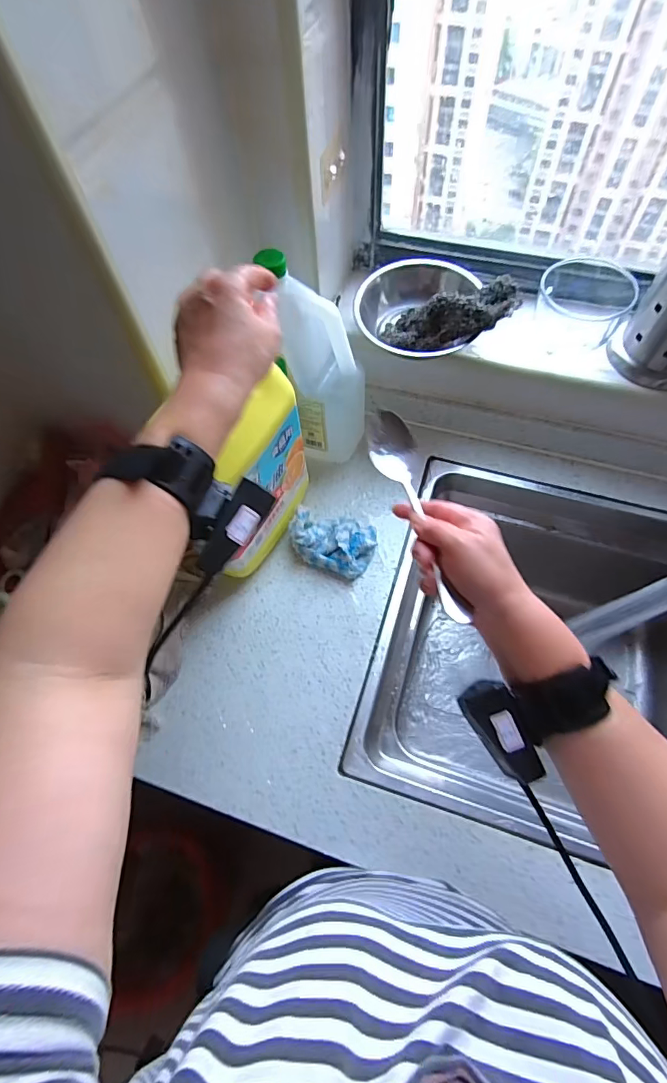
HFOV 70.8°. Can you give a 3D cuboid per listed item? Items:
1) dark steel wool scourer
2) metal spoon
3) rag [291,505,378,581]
[{"bbox_3d":[0.140,-0.280,0.577,0.164,0.044,0.060,-1,59,36],"label":"dark steel wool scourer"},{"bbox_3d":[0.068,-0.025,0.387,0.041,0.024,0.194,-13,65,-4],"label":"metal spoon"},{"bbox_3d":[-0.001,-0.004,0.612,0.105,0.042,0.076,23,66,13],"label":"rag"}]

